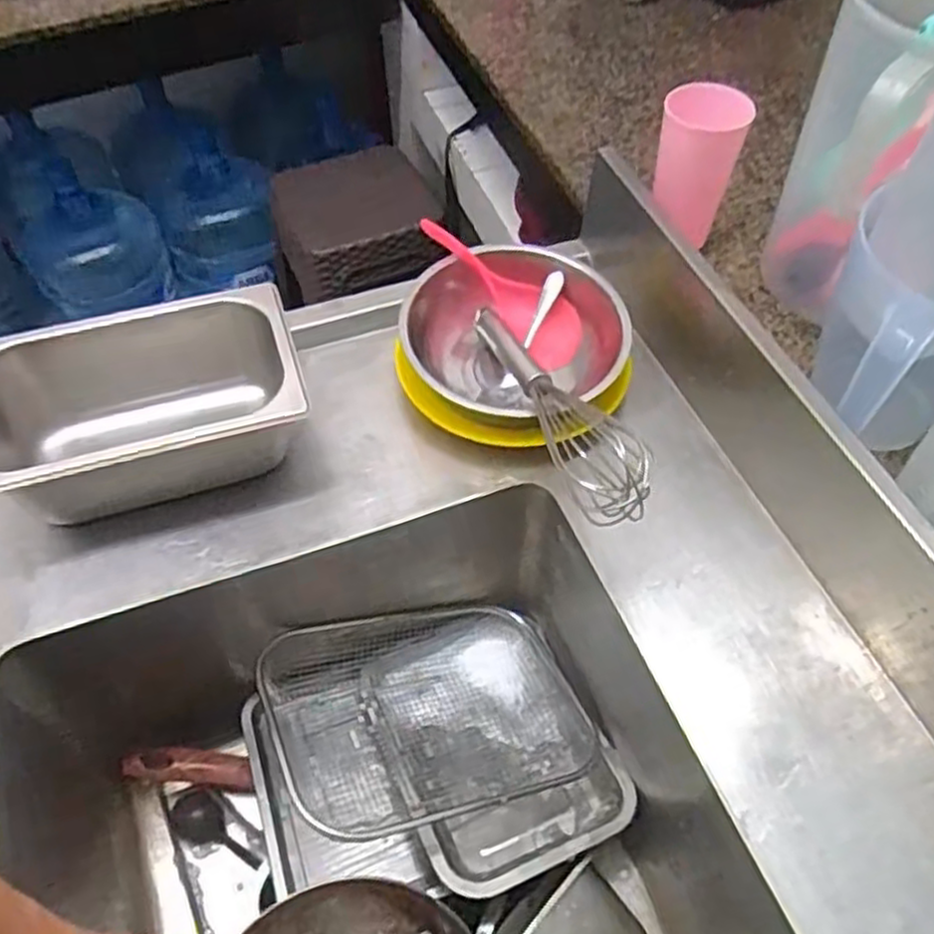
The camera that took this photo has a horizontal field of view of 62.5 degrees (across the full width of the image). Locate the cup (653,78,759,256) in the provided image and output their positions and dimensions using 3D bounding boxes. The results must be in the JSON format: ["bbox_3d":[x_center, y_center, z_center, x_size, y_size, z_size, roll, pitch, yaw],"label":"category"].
[{"bbox_3d":[0.222,-0.285,0.755,0.077,0.156,0.070,0,55,0],"label":"cup"}]

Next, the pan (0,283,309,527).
[{"bbox_3d":[-0.268,-0.045,0.641,0.255,0.106,0.165,-16,55,-9],"label":"pan"}]

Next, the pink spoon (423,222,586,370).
[{"bbox_3d":[0.033,-0.172,0.737,0.189,0.037,0.053,41,61,-8],"label":"pink spoon"}]

